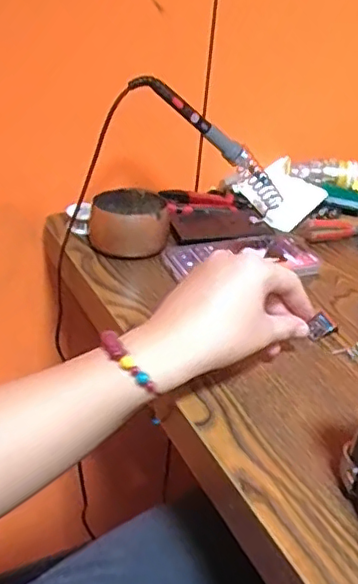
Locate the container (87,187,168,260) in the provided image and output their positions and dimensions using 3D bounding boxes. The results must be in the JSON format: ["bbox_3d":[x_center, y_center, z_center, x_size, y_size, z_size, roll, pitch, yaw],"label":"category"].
[{"bbox_3d":[-0.054,-0.081,0.654,0.084,0.047,0.086,2,31,-5],"label":"container"}]

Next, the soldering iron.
[{"bbox_3d":[0.040,-0.158,0.629,0.225,0.027,0.024,34,15,-34],"label":"soldering iron"}]

